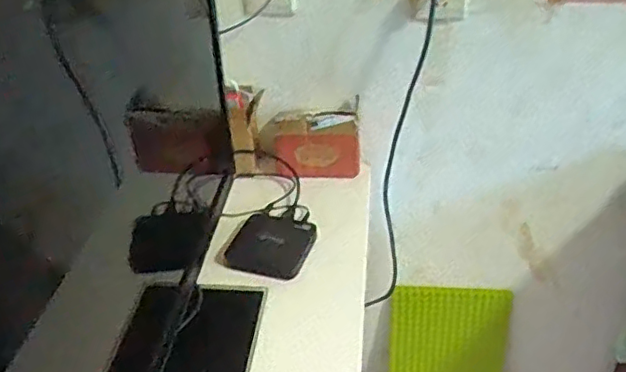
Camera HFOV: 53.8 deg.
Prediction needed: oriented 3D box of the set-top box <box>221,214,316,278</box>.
[{"bbox_3d":[-0.058,0.084,0.856,0.104,0.019,0.115,11,37,19],"label":"set-top box"}]

